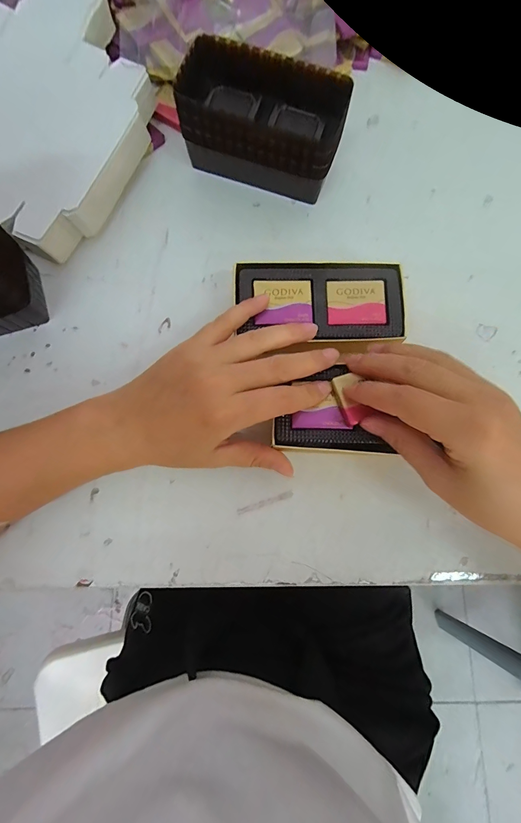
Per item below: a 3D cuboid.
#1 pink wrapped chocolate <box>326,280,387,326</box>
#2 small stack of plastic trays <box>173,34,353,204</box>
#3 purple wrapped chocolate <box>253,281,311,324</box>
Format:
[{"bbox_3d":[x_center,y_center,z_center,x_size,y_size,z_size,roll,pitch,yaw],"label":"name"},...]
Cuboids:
[{"bbox_3d":[0.064,-0.073,0.235,0.038,0.004,0.031,1,79,0],"label":"pink wrapped chocolate"},{"bbox_3d":[0.001,-0.211,0.261,0.117,0.059,0.061,21,80,4],"label":"small stack of plastic trays"},{"bbox_3d":[0.016,-0.074,0.233,0.038,0.004,0.030,-1,79,-1],"label":"purple wrapped chocolate"}]

